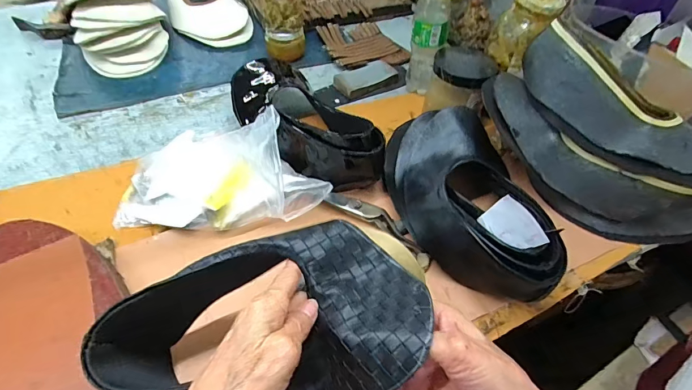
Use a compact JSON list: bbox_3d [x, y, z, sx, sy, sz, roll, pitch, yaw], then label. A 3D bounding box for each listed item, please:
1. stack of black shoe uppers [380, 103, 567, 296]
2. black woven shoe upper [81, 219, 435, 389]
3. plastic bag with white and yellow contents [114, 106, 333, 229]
[{"bbox_3d":[0.139,-0.001,0.435,0.135,0.082,0.250,-20,53,-20],"label":"stack of black shoe uppers"},{"bbox_3d":[-0.065,0.102,0.299,0.249,0.083,0.120,-9,49,5],"label":"black woven shoe upper"},{"bbox_3d":[-0.141,-0.035,0.456,0.245,0.099,0.140,6,49,2],"label":"plastic bag with white and yellow contents"}]

